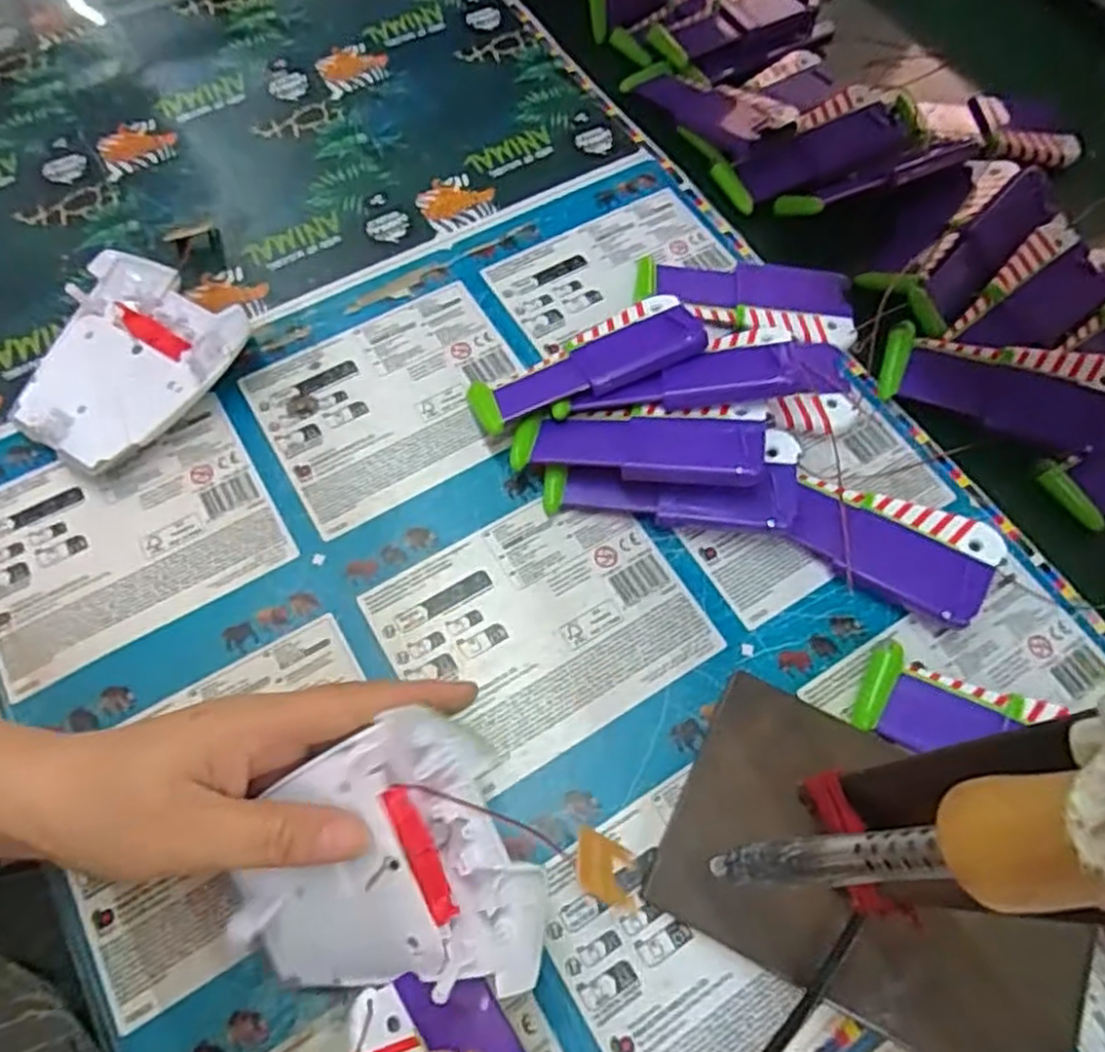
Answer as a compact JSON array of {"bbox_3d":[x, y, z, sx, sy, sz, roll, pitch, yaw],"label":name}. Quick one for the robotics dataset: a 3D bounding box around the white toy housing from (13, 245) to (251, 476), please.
[{"bbox_3d":[-0.217,-0.081,0.384,0.096,0.026,0.108,28,69,11],"label":"white toy housing"}]

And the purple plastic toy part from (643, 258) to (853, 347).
[{"bbox_3d":[0.108,-0.129,0.422,0.120,0.016,0.045,11,66,4],"label":"purple plastic toy part"}]

